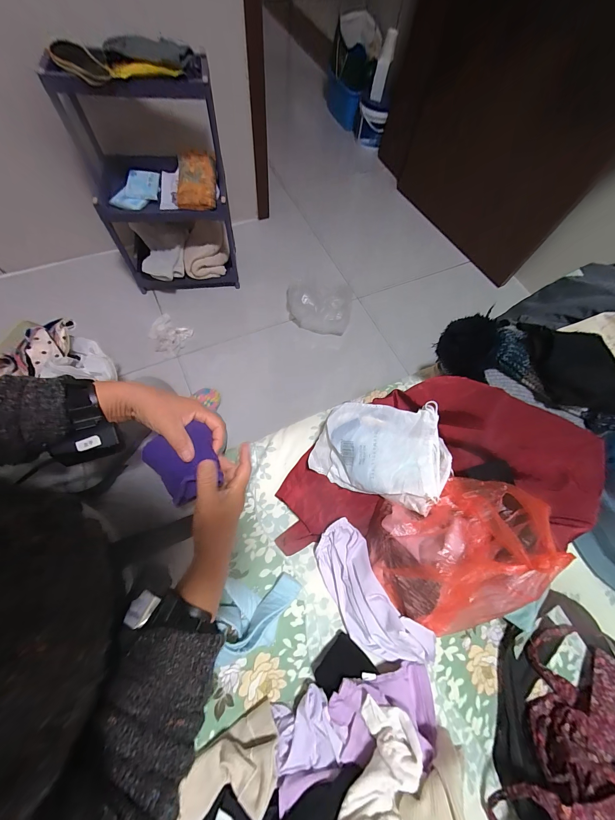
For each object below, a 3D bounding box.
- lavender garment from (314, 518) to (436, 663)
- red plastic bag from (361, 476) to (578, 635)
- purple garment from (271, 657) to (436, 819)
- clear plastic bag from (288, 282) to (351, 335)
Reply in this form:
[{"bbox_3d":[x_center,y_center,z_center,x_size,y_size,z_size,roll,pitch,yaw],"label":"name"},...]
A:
[{"bbox_3d":[0.090,0.290,0.455,0.094,0.075,0.224,-32,71,-16],"label":"lavender garment"},{"bbox_3d":[0.211,0.196,0.420,0.208,0.157,0.186,-34,74,-17],"label":"red plastic bag"},{"bbox_3d":[0.068,0.418,0.399,0.230,0.075,0.090,-13,67,-9],"label":"purple garment"},{"bbox_3d":[0.040,-0.394,1.168,0.253,0.166,0.124,5,67,-3],"label":"clear plastic bag"}]

